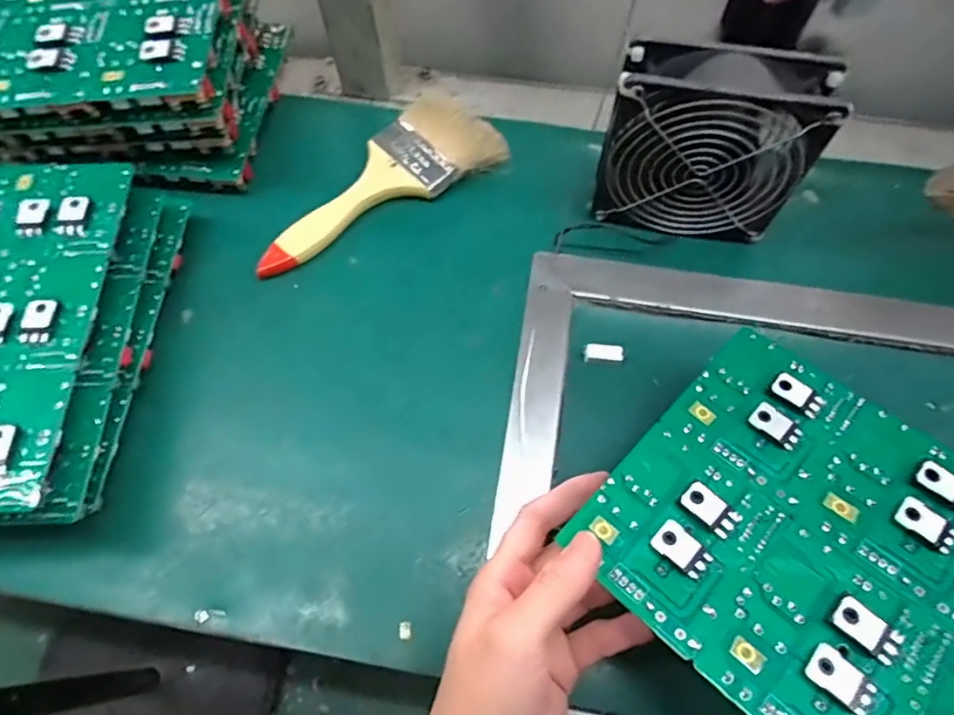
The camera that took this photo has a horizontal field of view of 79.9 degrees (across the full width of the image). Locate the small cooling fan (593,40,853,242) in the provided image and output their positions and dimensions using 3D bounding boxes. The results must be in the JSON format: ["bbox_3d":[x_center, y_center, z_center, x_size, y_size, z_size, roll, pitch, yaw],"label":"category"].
[{"bbox_3d":[0.141,-0.128,0.354,0.119,0.114,0.054,17,66,8],"label":"small cooling fan"}]

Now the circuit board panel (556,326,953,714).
[{"bbox_3d":[0.171,0.093,0.246,0.211,0.008,0.161,39,67,24],"label":"circuit board panel"}]

